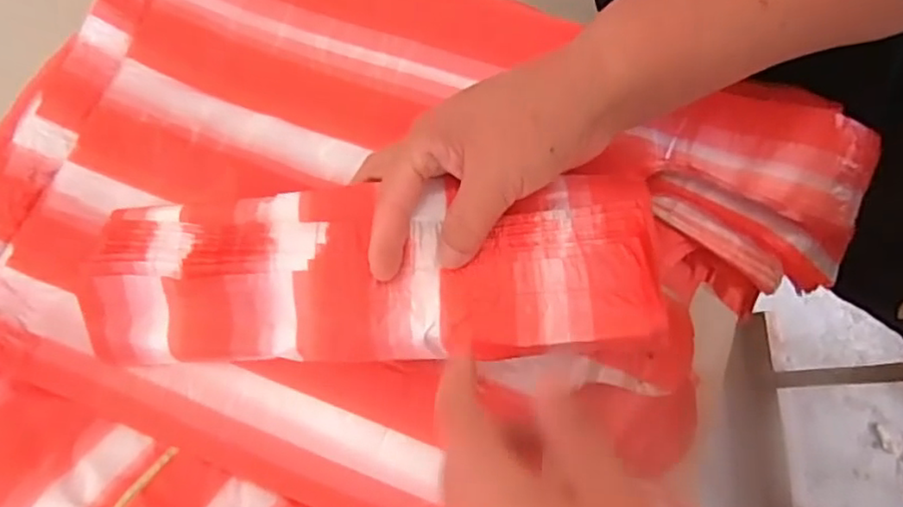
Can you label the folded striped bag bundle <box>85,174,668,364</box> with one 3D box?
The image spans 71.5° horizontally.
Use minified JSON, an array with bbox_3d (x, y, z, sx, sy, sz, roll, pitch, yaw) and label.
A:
[{"bbox_3d":[-0.047,0.008,0.329,0.292,0.029,0.089,-2,73,8],"label":"folded striped bag bundle"}]

